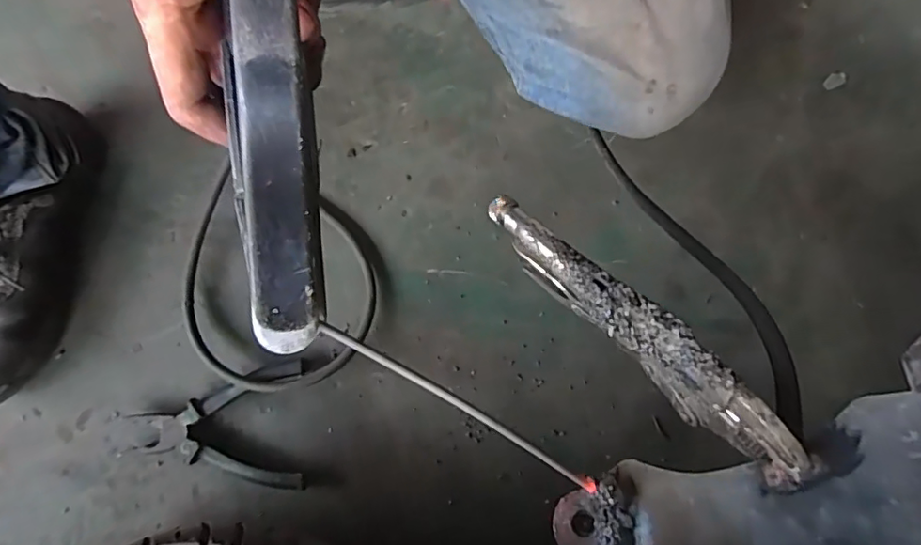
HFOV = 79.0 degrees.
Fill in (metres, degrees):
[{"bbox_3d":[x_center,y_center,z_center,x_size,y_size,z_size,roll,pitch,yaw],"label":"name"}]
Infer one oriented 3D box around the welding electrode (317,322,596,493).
[{"bbox_3d":[0.003,0.065,0.261,0.155,0.005,0.006,34,77,-12],"label":"welding electrode"}]

